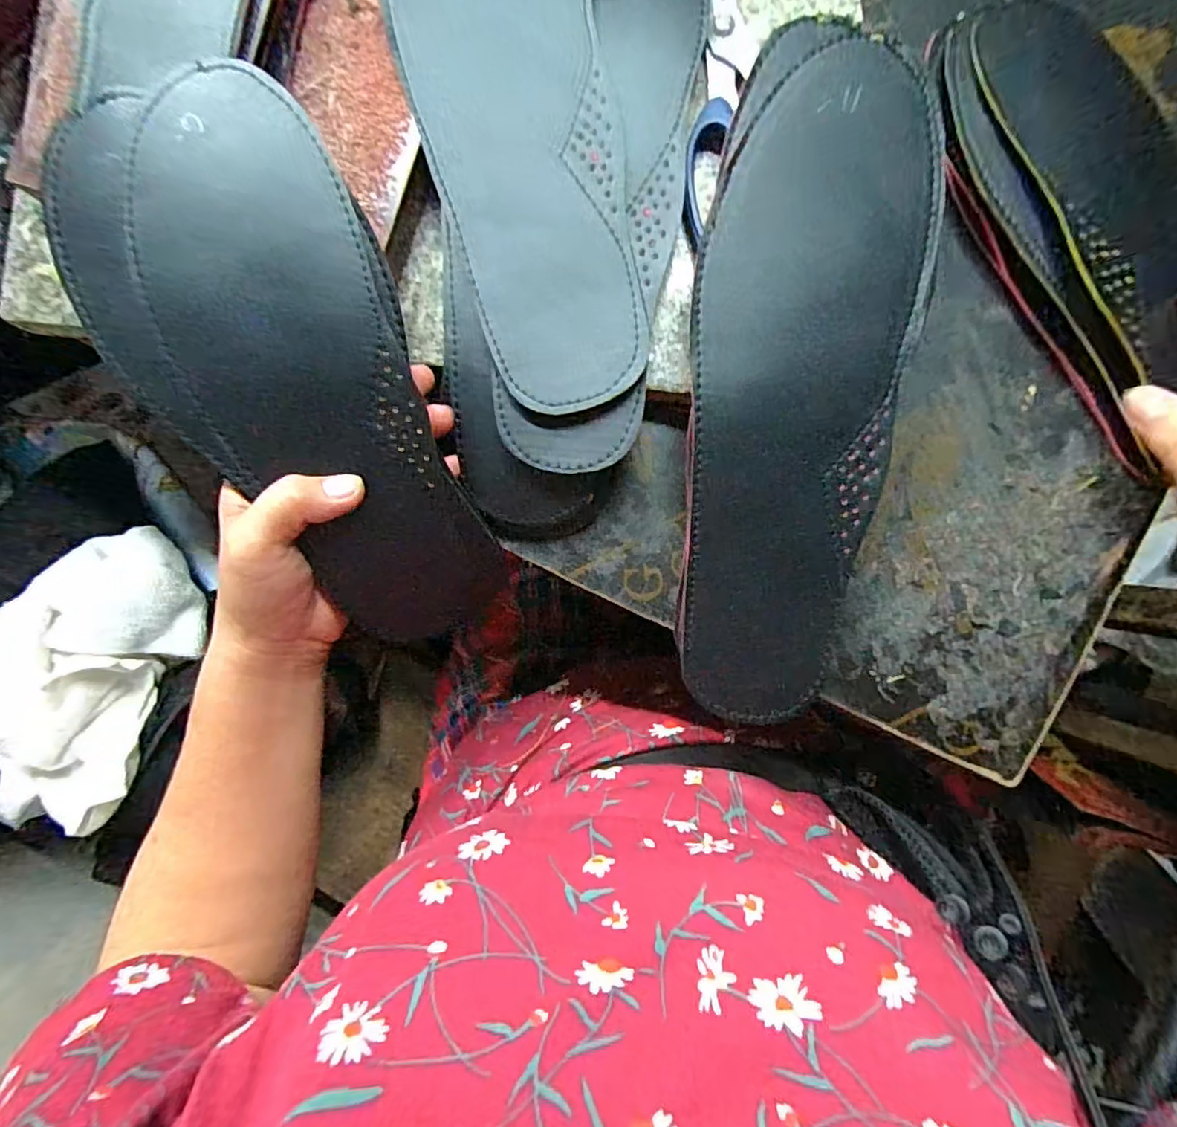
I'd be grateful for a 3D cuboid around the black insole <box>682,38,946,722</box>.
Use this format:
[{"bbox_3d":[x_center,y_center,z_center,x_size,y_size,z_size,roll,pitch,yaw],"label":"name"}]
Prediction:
[{"bbox_3d":[0.089,-0.069,0.261,0.093,0.027,0.275,8,92,-1],"label":"black insole"}]

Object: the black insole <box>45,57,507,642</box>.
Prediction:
[{"bbox_3d":[-0.119,-0.074,0.256,0.104,0.025,0.244,-26,108,0],"label":"black insole"}]

